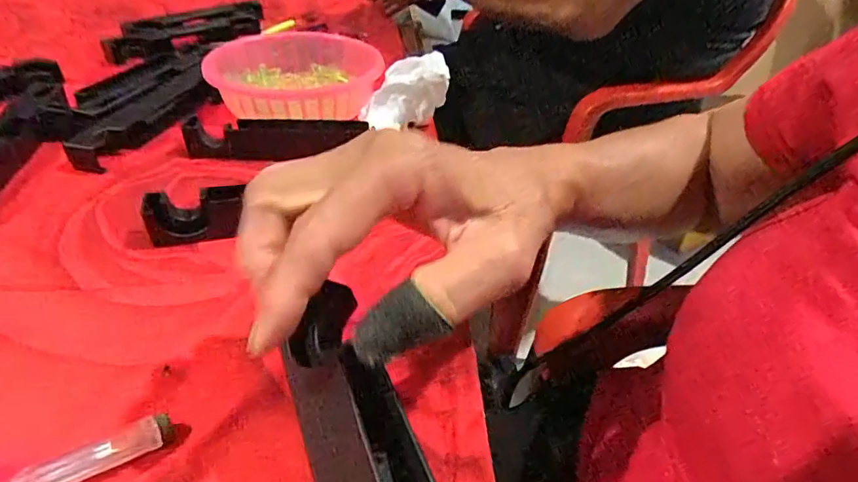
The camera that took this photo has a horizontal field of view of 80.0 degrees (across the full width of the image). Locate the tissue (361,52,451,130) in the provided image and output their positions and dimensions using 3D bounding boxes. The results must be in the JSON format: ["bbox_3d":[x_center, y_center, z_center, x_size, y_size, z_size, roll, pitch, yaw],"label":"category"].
[{"bbox_3d":[-0.024,-0.142,0.495,0.079,0.065,0.041,-3,38,-9],"label":"tissue"}]

